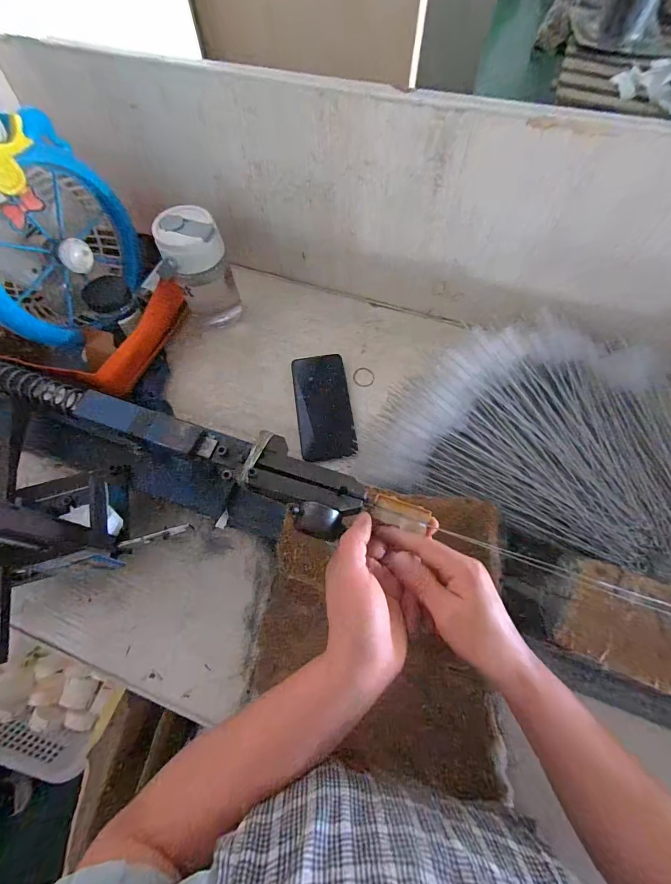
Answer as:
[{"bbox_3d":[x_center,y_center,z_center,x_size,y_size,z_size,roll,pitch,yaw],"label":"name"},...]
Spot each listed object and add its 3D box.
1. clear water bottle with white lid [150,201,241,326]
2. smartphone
[{"bbox_3d":[-0.198,-0.240,0.541,0.094,0.164,0.070,-21,67,-8],"label":"clear water bottle with white lid"},{"bbox_3d":[-0.017,-0.052,0.523,0.077,0.015,0.159,-7,66,-2],"label":"smartphone"}]

